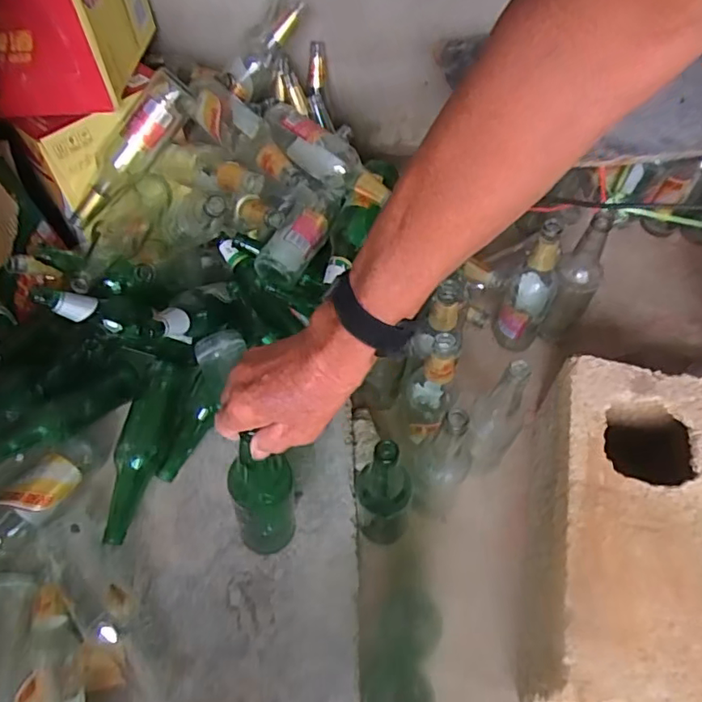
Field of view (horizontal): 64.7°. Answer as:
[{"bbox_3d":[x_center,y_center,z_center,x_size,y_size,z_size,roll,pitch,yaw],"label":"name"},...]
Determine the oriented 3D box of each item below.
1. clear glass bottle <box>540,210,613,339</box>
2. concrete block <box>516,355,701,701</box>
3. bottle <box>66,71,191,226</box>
[{"bbox_3d":[0.333,-0.104,0.820,0.059,0.271,0.061,29,62,17],"label":"clear glass bottle"},{"bbox_3d":[0.327,0.227,0.670,0.185,0.195,0.376,11,59,8],"label":"concrete block"},{"bbox_3d":[-0.333,-0.291,0.815,0.263,0.055,0.062,-46,63,13],"label":"bottle"}]

